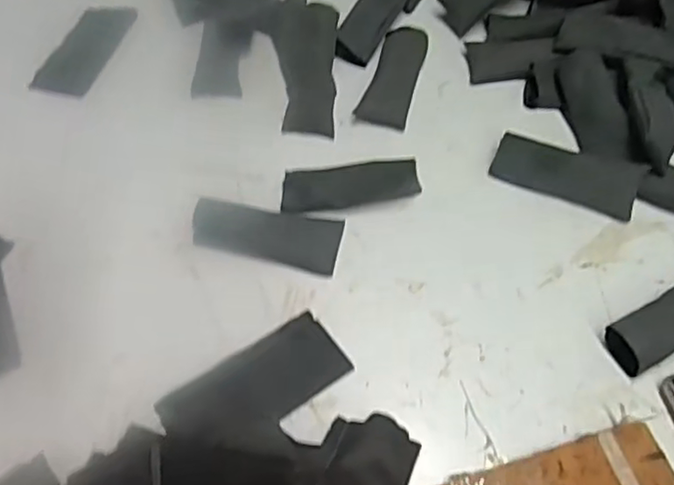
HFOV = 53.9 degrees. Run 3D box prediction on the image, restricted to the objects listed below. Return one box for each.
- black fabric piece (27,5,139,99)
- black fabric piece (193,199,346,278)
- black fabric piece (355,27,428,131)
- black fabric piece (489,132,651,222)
[{"bbox_3d":[-0.230,-0.179,0.609,0.055,0.005,0.115,11,56,12],"label":"black fabric piece"},{"bbox_3d":[-0.051,-0.008,0.475,0.105,0.017,0.042,9,56,10],"label":"black fabric piece"},{"bbox_3d":[0.050,-0.139,0.550,0.038,0.020,0.098,14,57,14],"label":"black fabric piece"},{"bbox_3d":[0.168,-0.050,0.488,0.102,0.007,0.040,19,84,20],"label":"black fabric piece"}]

